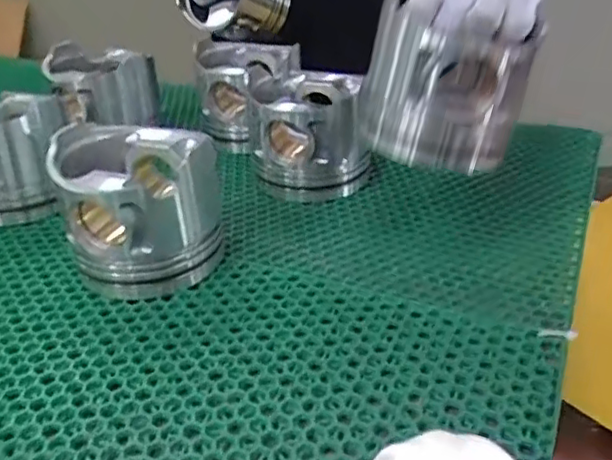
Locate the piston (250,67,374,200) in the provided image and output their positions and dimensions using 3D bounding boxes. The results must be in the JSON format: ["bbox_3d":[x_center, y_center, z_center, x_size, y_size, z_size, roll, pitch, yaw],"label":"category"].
[{"bbox_3d":[0.006,-0.090,0.590,0.108,0.091,0.111,0,32,2],"label":"piston"}]

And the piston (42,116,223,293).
[{"bbox_3d":[-0.122,-0.020,0.466,0.106,0.100,0.106,-17,35,-23],"label":"piston"}]

